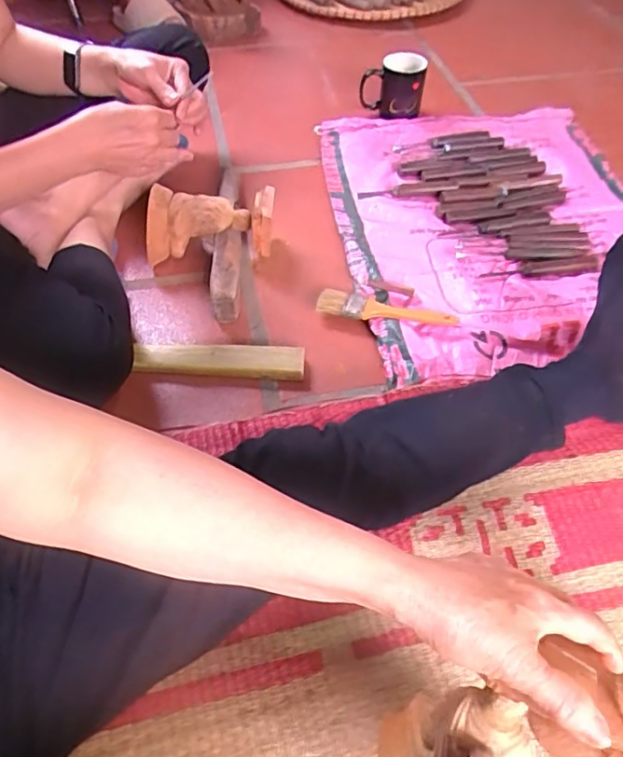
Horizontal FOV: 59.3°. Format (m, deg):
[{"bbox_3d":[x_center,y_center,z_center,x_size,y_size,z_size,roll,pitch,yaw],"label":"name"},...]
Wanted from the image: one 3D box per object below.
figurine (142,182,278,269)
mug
[{"bbox_3d":[-0.142,-0.209,0.772,0.180,0.100,0.066,-2,52,0],"label":"figurine"},{"bbox_3d":[0.146,-0.522,0.998,0.111,0.108,0.075,3,52,4],"label":"mug"}]

